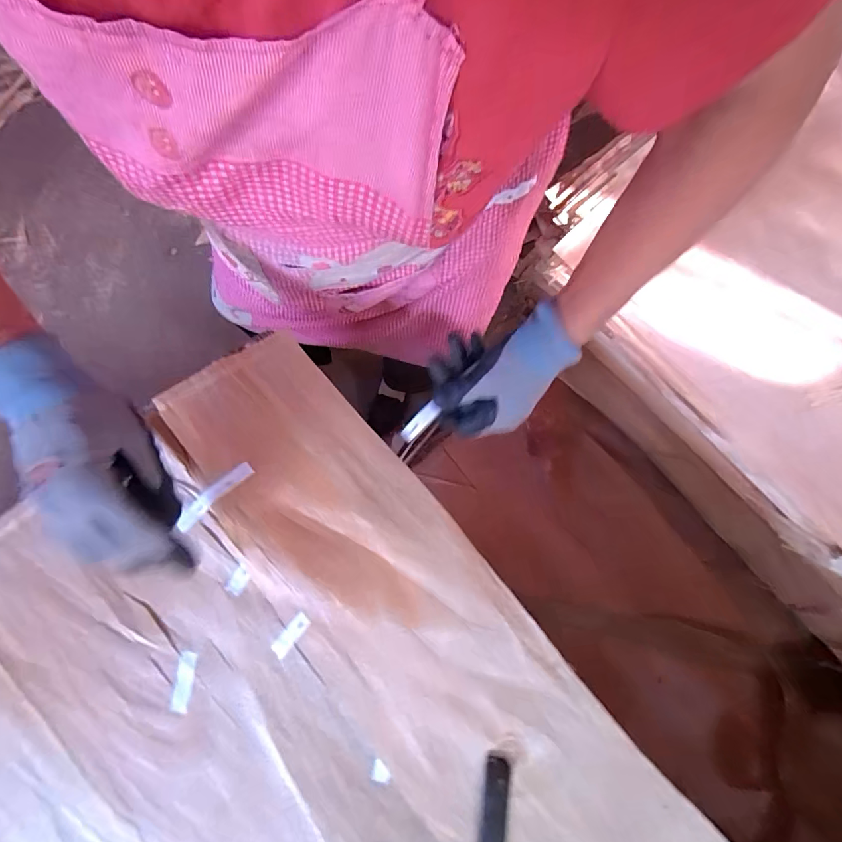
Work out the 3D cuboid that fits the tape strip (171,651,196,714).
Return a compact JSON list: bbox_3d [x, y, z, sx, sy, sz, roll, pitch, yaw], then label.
[{"bbox_3d":[-0.199,0.218,0.357,0.014,0.004,0.045,5,77,-1],"label":"tape strip"}]

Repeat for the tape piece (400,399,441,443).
[{"bbox_3d":[-0.001,0.001,0.415,0.015,0.006,0.047,45,112,8],"label":"tape piece"}]

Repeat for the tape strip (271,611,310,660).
[{"bbox_3d":[-0.112,0.183,0.366,0.014,0.004,0.039,37,78,7],"label":"tape strip"}]

